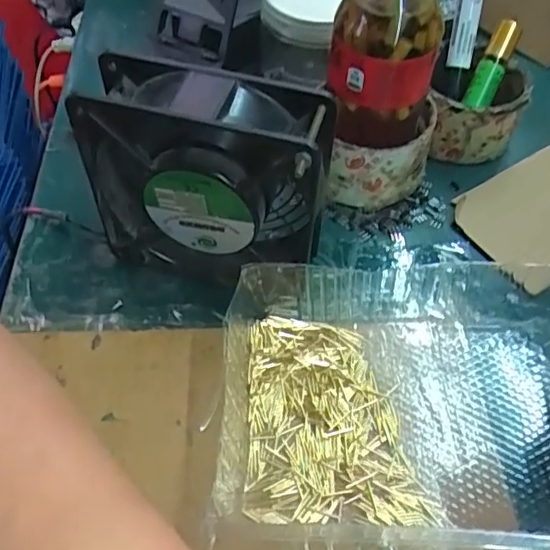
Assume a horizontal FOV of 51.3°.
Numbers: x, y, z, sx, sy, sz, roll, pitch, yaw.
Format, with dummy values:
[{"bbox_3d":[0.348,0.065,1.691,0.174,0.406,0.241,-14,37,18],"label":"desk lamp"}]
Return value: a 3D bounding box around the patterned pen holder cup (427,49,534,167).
[{"bbox_3d":[0.139,-0.117,0.404,0.061,0.046,0.069,13,54,8],"label":"patterned pen holder cup"}]

